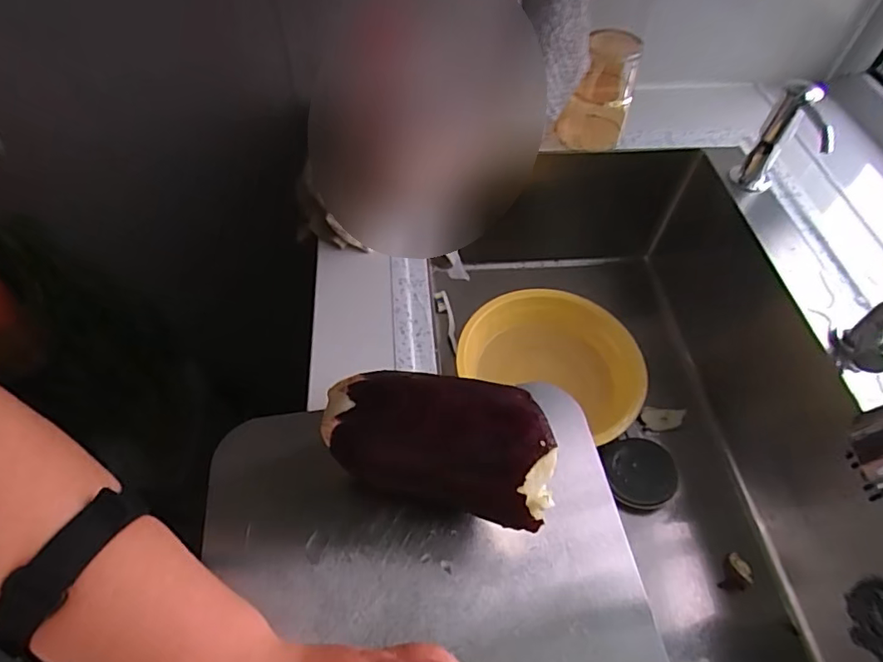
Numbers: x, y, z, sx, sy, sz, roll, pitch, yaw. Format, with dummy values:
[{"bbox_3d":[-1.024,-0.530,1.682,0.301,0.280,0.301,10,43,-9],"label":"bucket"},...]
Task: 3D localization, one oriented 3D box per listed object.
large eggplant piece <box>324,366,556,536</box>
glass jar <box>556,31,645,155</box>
[{"bbox_3d":[-0.001,0.078,0.380,0.155,0.081,0.081,15,56,10],"label":"large eggplant piece"},{"bbox_3d":[0.187,-0.284,0.629,0.075,0.123,0.075,1,55,-1],"label":"glass jar"}]

